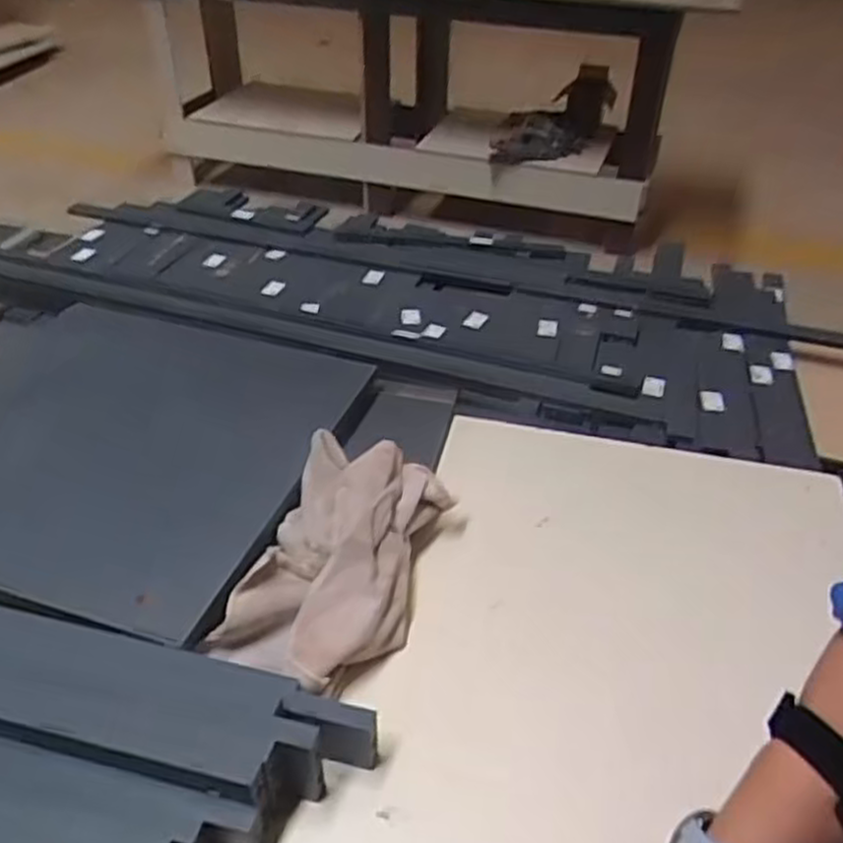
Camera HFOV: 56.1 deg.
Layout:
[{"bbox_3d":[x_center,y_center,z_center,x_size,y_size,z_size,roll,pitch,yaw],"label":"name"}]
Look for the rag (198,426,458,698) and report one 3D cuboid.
[{"bbox_3d":[-0.080,0.127,0.760,0.158,0.088,0.265,12,38,12],"label":"rag"}]

